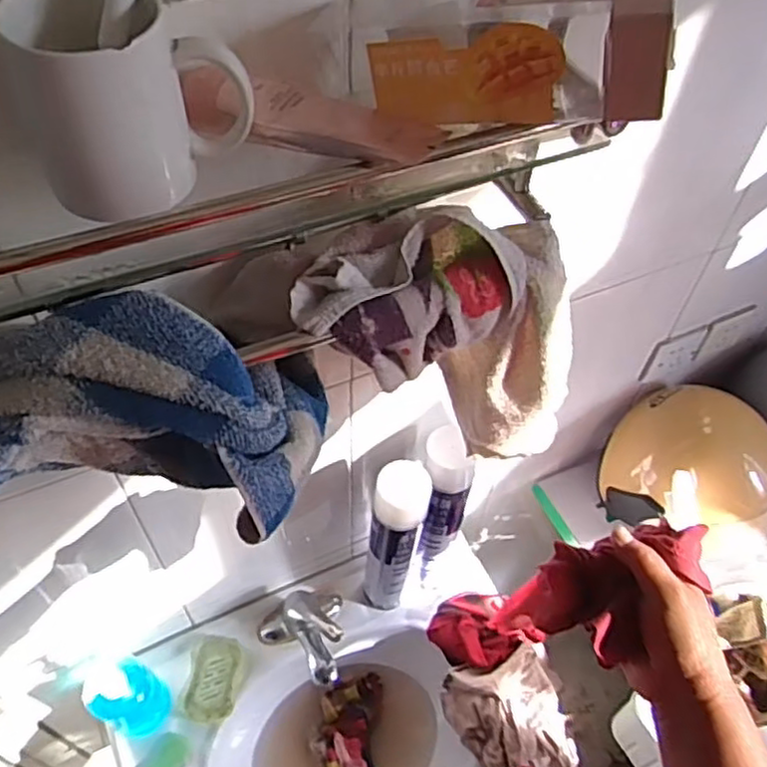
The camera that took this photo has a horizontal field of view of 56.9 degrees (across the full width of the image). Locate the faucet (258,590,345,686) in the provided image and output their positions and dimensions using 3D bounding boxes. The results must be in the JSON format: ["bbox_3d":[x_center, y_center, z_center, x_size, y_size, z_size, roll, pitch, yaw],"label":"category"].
[{"bbox_3d":[-0.101,0.348,0.968,0.118,0.089,0.127,-17,55,-15],"label":"faucet"}]

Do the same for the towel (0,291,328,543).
[{"bbox_3d":[-0.156,0.006,0.473,0.217,0.134,0.141,1,52,-2],"label":"towel"}]

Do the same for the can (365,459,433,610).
[{"bbox_3d":[0.014,0.205,0.900,0.064,0.328,0.049,9,52,4],"label":"can"}]

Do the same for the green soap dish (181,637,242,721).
[{"bbox_3d":[-0.233,0.401,0.970,0.067,0.018,0.106,4,52,0],"label":"green soap dish"}]

